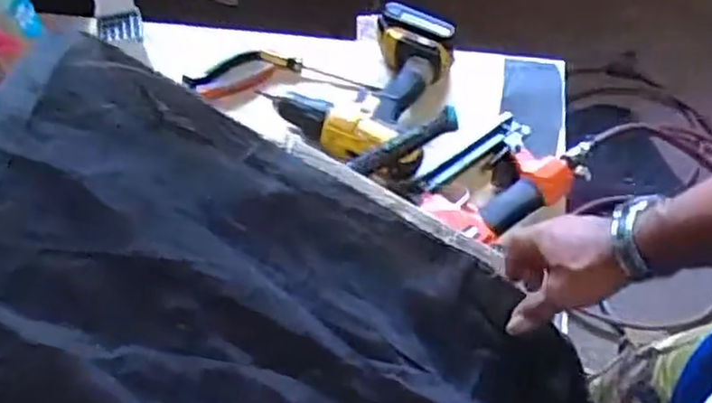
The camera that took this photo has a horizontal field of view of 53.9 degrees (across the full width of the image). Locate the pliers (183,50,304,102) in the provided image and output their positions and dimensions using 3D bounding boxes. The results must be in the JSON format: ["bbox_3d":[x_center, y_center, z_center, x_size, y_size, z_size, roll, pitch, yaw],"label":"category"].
[{"bbox_3d":[-0.154,-0.179,0.965,0.154,0.020,0.053,-23,62,-11],"label":"pliers"}]

